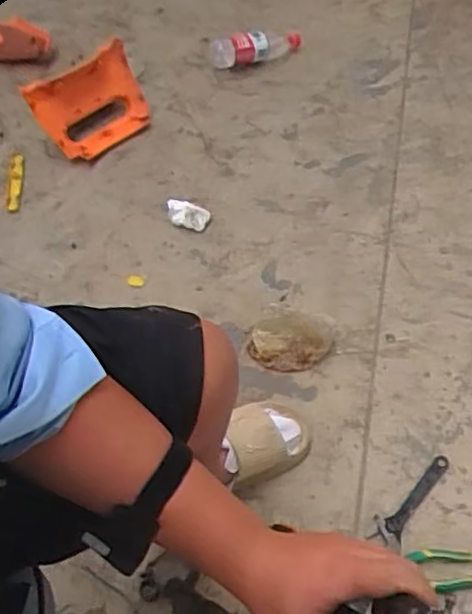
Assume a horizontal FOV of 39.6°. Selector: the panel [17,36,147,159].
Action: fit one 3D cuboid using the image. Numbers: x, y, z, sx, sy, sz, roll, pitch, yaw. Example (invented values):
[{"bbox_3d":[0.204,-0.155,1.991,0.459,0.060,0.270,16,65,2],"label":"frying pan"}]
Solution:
[{"bbox_3d":[-0.278,-0.399,1.287,0.227,0.117,0.136,-39,68,-23],"label":"panel"}]

